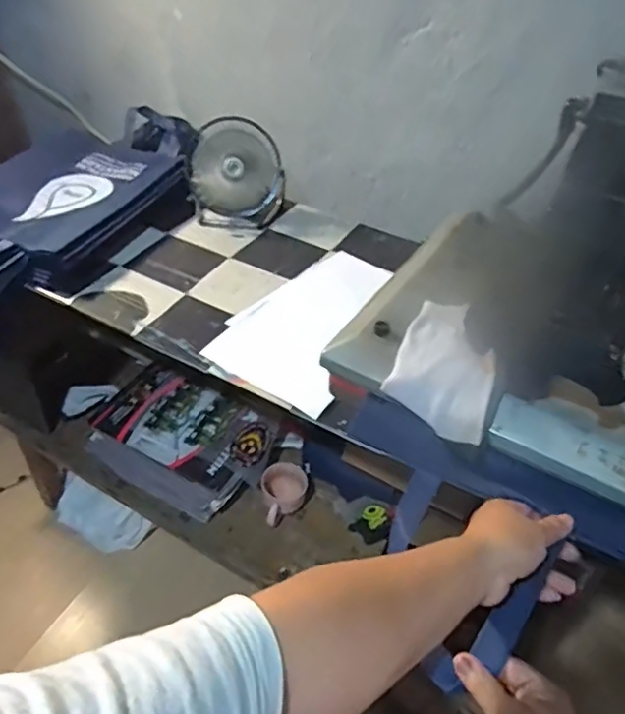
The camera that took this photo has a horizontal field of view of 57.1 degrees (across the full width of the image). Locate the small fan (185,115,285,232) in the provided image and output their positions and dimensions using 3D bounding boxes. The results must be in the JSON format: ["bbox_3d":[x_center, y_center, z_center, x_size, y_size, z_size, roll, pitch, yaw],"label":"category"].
[{"bbox_3d":[-0.148,-0.350,1.117,0.195,0.166,0.125,-2,42,-5],"label":"small fan"}]

